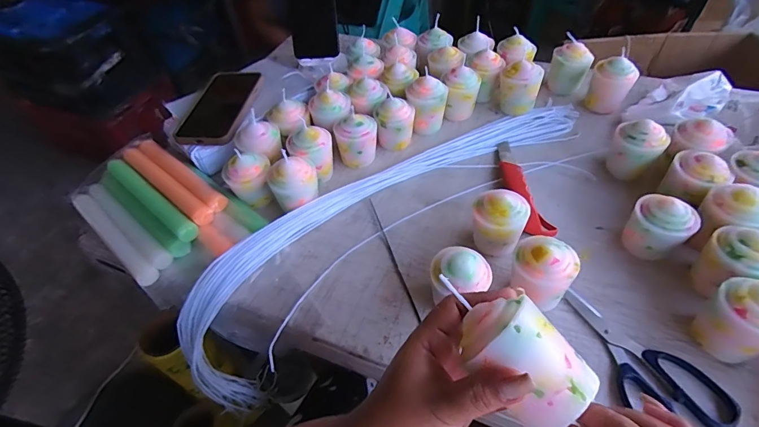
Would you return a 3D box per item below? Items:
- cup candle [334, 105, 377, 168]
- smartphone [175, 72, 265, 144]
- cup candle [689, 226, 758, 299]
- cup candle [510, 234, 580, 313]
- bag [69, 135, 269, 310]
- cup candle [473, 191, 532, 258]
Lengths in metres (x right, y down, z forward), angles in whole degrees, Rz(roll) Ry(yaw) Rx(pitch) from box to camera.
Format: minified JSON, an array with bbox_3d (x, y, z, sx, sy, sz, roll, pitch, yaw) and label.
[{"bbox_3d":[-0.031,-0.103,0.543,0.055,0.065,0.060,-9,50,-2],"label":"cup candle"},{"bbox_3d":[-0.230,-0.157,0.572,0.088,0.010,0.161,1,50,7],"label":"smartphone"},{"bbox_3d":[0.339,0.046,0.378,0.047,0.063,0.050,-3,50,3],"label":"cup candle"},{"bbox_3d":[0.155,0.062,0.384,0.054,0.074,0.060,23,56,23],"label":"cup candle"},{"bbox_3d":[-0.279,-0.009,0.501,0.254,0.051,0.146,32,60,28],"label":"bag"},{"bbox_3d":[0.128,0.015,0.429,0.054,0.074,0.046,9,52,13],"label":"cup candle"}]

